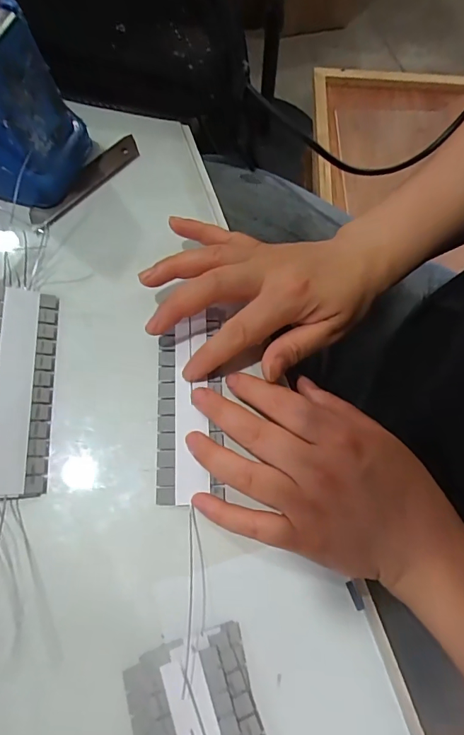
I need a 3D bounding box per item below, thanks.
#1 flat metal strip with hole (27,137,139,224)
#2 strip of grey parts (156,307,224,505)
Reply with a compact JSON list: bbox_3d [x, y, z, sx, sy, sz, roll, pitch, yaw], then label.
[{"bbox_3d":[-0.106,-0.138,0.325,0.023,0.009,0.099,33,71,18],"label":"flat metal strip with hole"},{"bbox_3d":[-0.027,0.021,0.278,0.040,0.005,0.122,1,71,-1],"label":"strip of grey parts"}]

